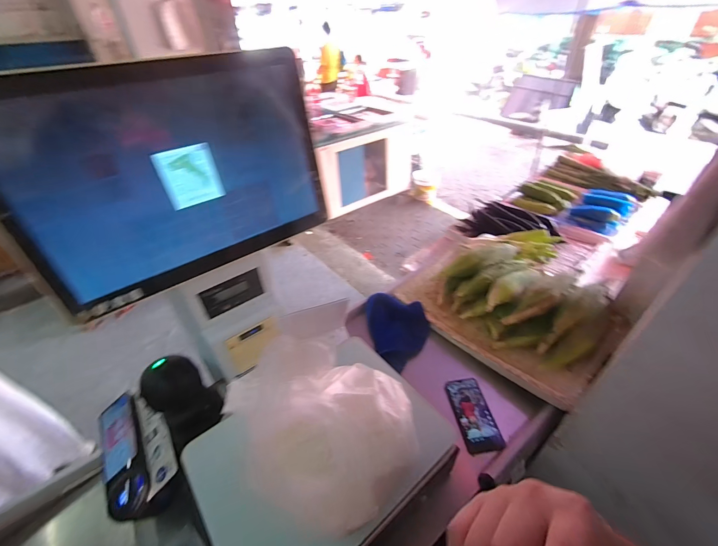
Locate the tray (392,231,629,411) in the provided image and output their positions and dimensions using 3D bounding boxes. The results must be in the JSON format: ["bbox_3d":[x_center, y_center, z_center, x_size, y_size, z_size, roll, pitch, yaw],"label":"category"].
[{"bbox_3d":[0.442,0.036,0.913,0.479,0.150,0.525,-29,47,-28],"label":"tray"}]

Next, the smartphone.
[{"bbox_3d":[0.253,0.309,0.712,0.077,0.014,0.168,-9,37,-1],"label":"smartphone"}]

